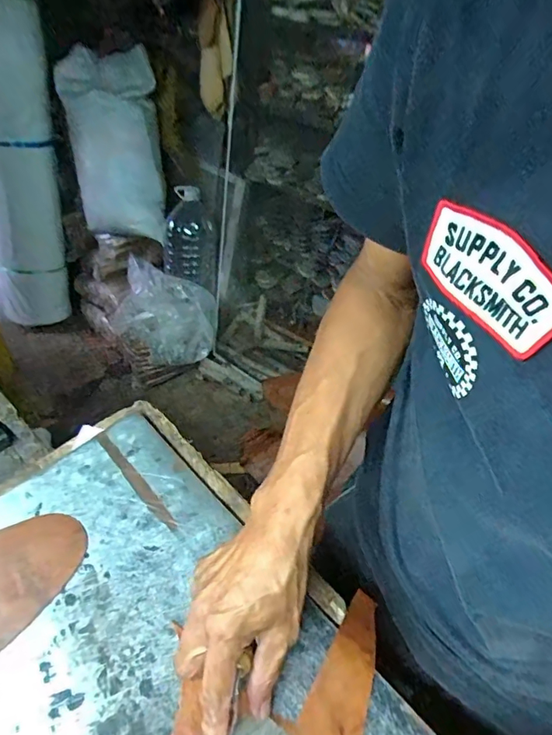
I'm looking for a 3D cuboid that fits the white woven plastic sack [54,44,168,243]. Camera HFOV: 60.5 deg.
[{"bbox_3d":[-0.565,-0.777,1.715,0.306,0.548,0.239,6,41,3],"label":"white woven plastic sack"}]

